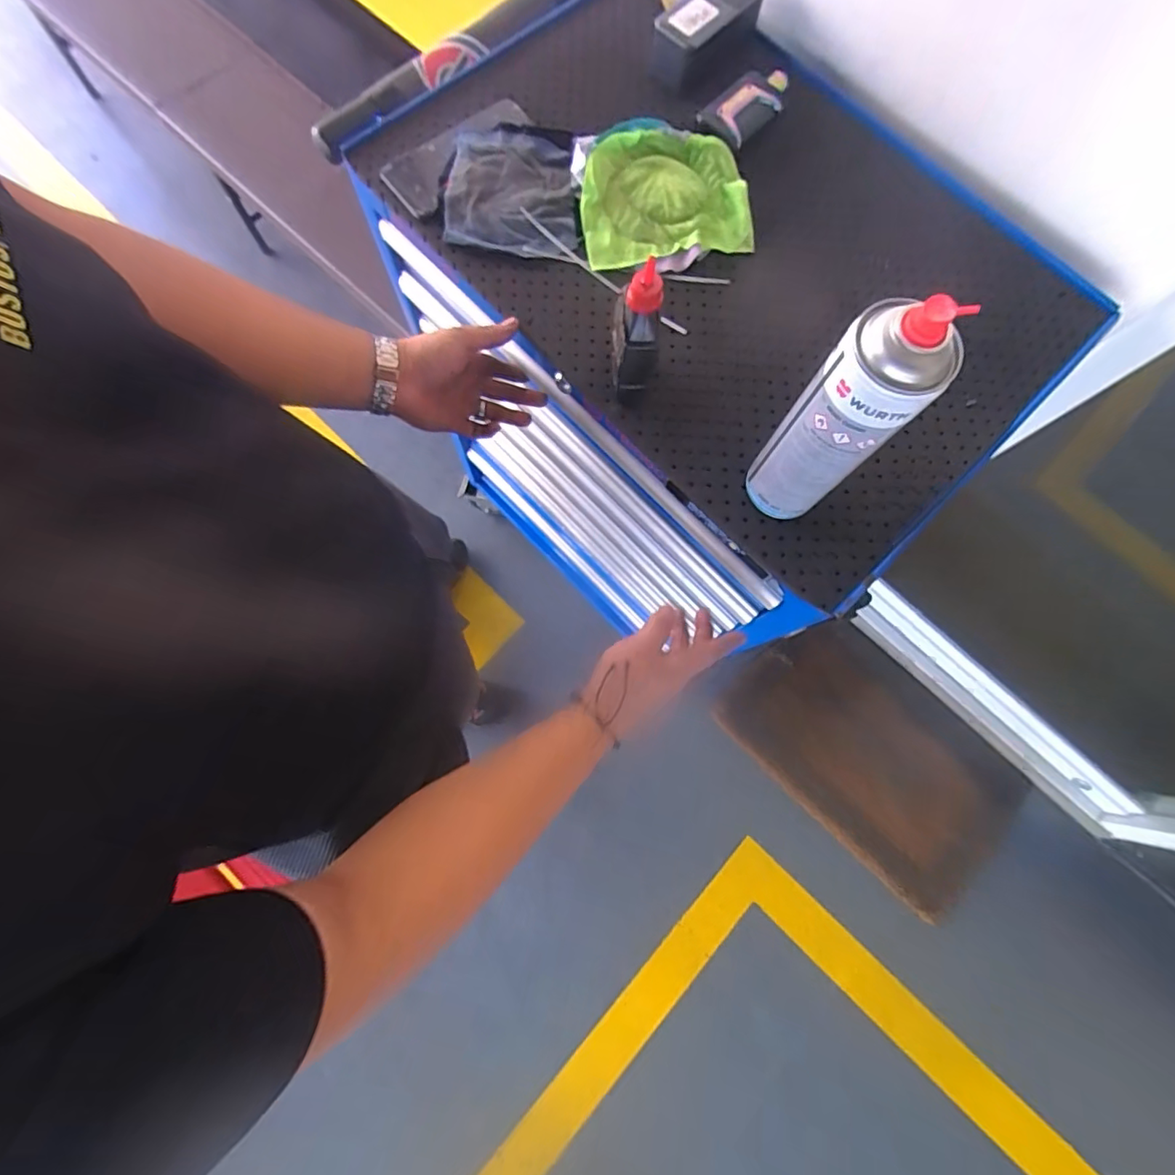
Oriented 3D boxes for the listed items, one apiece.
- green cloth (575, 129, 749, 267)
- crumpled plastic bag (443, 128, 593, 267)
[{"bbox_3d":[0.079,-0.400,0.562,0.174,0.029,0.142,-5,77,-4],"label":"green cloth"},{"bbox_3d":[-0.071,-0.408,0.566,0.140,0.027,0.144,7,76,-1],"label":"crumpled plastic bag"}]

